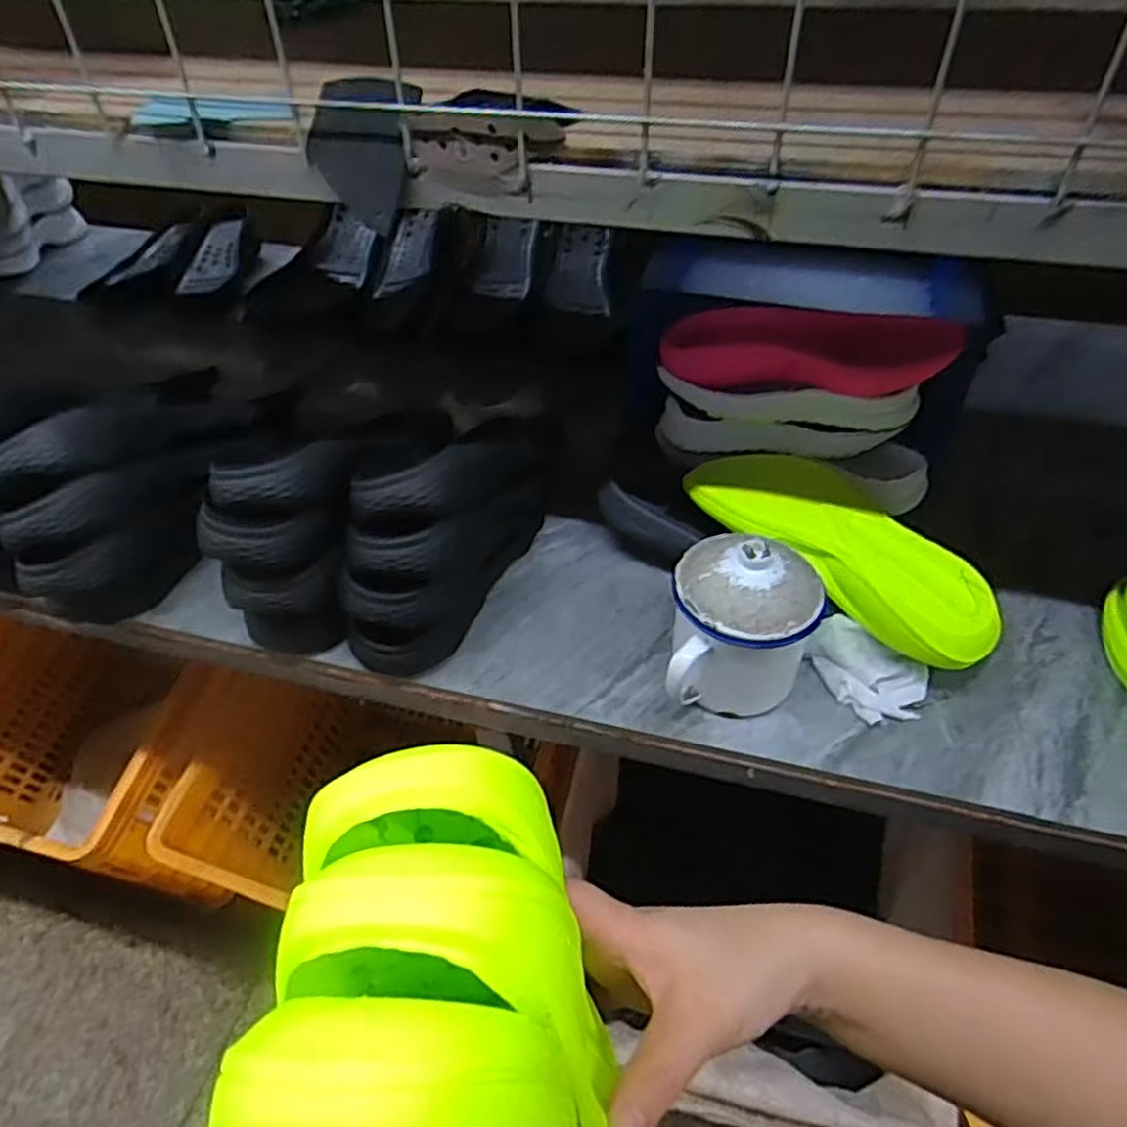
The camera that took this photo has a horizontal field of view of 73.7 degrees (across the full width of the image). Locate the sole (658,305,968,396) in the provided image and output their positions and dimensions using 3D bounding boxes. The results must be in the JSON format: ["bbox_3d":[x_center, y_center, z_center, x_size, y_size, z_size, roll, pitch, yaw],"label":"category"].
[{"bbox_3d":[0.205,-0.188,0.651,0.234,0.078,0.033,13,46,13],"label":"sole"}]

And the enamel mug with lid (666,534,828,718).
[{"bbox_3d":[0.133,0.048,0.561,0.107,0.128,0.099,5,44,6],"label":"enamel mug with lid"}]

